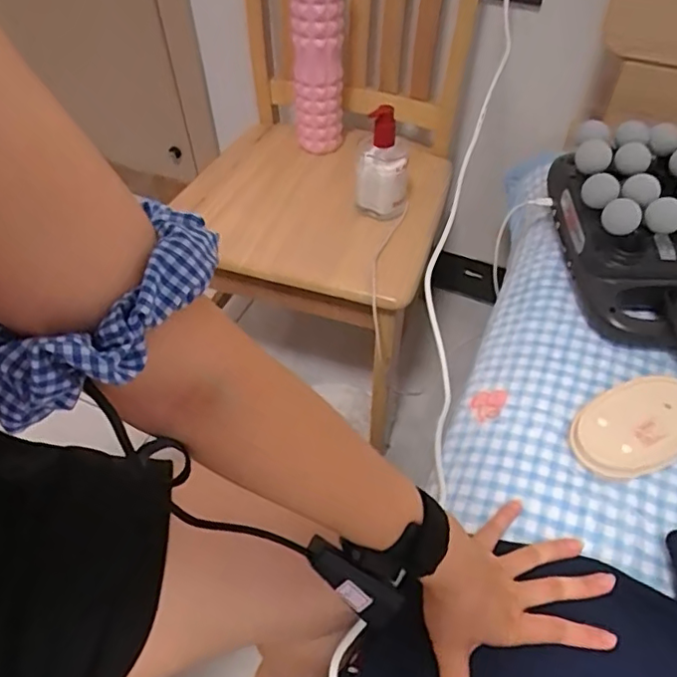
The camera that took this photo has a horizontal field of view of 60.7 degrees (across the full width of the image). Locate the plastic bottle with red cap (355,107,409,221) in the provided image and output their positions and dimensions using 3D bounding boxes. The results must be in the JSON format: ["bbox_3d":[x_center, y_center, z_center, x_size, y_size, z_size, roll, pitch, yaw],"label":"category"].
[{"bbox_3d":[0.061,-0.247,0.799,0.068,0.152,0.087,2,50,3],"label":"plastic bottle with red cap"}]

